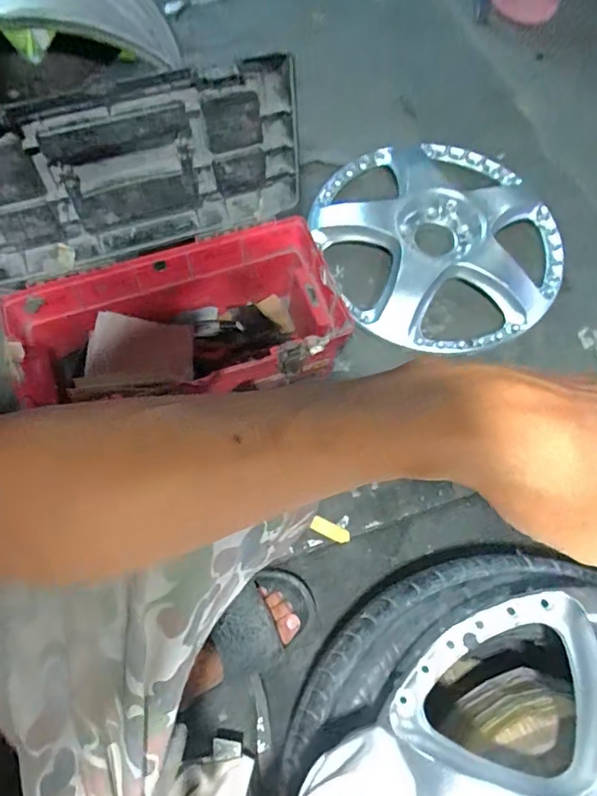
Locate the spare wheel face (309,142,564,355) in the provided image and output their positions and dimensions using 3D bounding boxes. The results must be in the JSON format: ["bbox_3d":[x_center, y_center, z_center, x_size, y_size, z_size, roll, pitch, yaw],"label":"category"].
[{"bbox_3d":[0.250,-0.281,0.894,0.410,0.072,0.414,1,67,-2],"label":"spare wheel face"}]

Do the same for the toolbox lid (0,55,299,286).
[{"bbox_3d":[-0.208,-0.270,0.637,0.433,0.197,0.056,-17,69,-9],"label":"toolbox lid"}]

